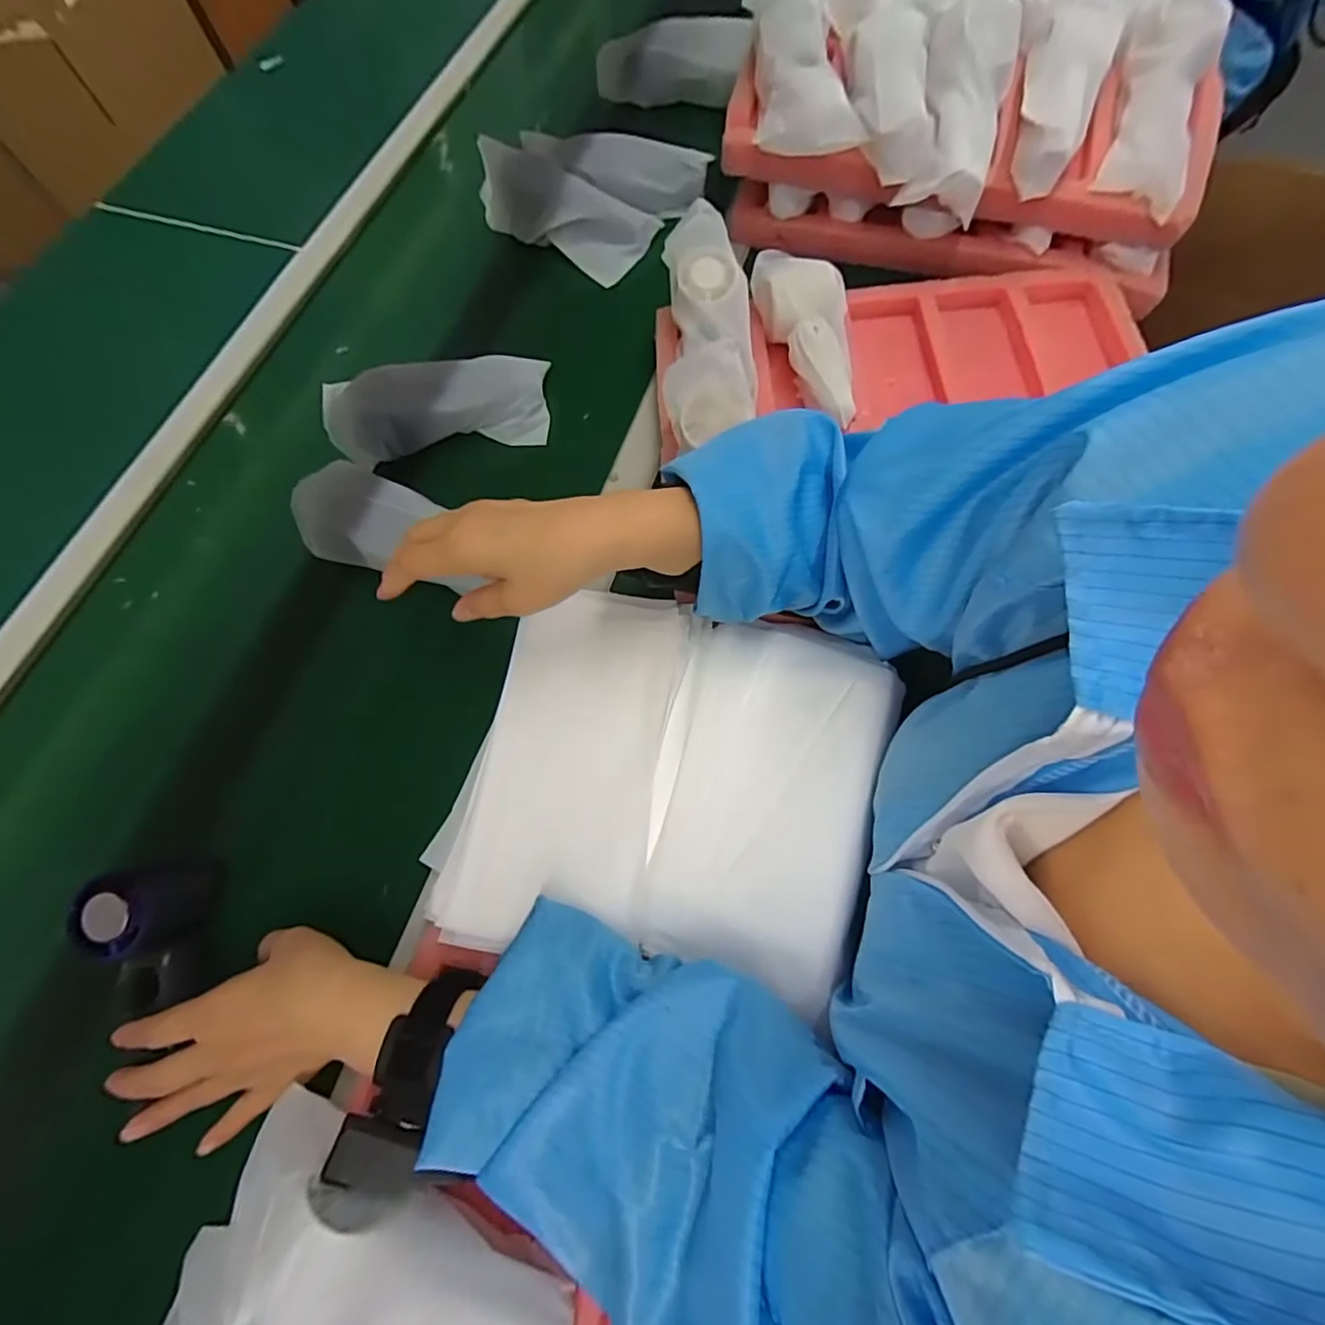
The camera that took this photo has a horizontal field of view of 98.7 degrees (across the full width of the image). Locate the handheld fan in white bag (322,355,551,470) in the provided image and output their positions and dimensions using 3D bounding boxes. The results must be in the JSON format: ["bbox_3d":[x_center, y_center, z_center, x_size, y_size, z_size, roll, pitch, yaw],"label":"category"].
[{"bbox_3d":[-0.206,-0.236,0.533,0.192,0.066,0.068,-12,70,-3],"label":"handheld fan in white bag"}]

